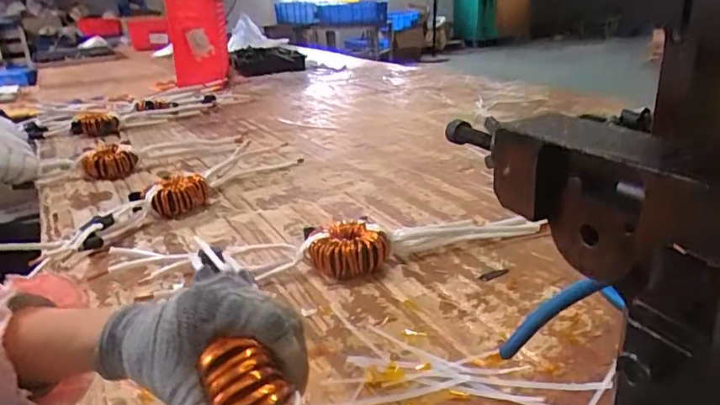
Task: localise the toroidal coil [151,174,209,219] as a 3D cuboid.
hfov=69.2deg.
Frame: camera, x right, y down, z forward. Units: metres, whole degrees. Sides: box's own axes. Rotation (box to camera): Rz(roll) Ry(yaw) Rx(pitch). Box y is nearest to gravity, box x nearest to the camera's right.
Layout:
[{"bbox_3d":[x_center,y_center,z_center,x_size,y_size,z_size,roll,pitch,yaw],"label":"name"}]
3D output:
[{"bbox_3d":[-0.256,-0.011,0.746,0.077,0.042,0.062,-13,24,-16],"label":"toroidal coil"}]

